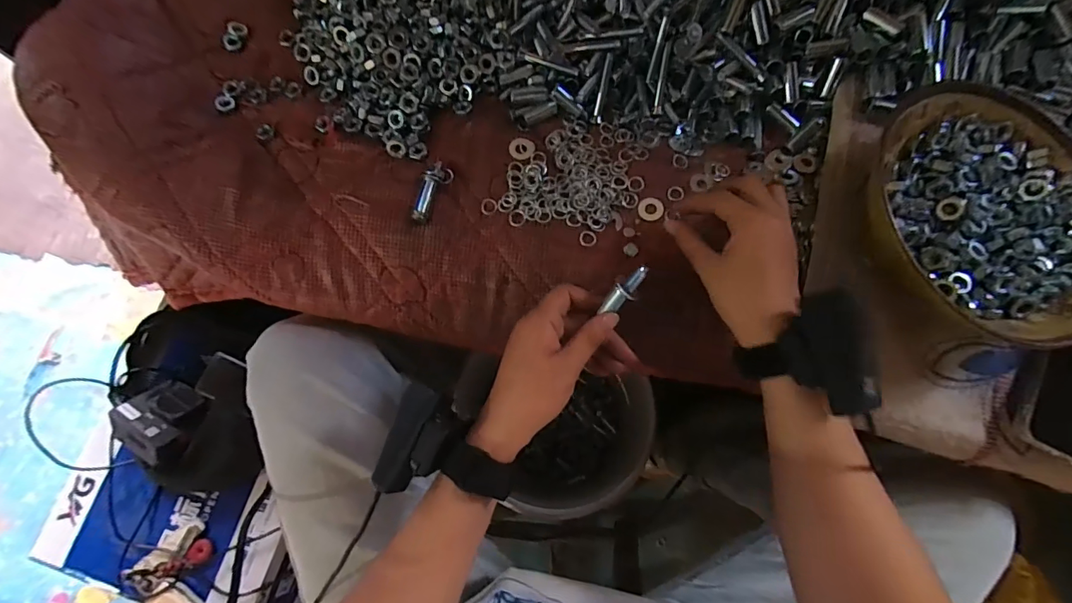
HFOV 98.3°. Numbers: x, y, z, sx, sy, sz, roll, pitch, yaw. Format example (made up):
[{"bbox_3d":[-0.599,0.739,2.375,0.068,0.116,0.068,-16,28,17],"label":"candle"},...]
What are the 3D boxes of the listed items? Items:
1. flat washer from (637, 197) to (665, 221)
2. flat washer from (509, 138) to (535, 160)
[{"bbox_3d":[0.100,-0.080,0.400,0.021,0.004,0.022,-1,75,2],"label":"flat washer"},{"bbox_3d":[-0.012,-0.137,0.415,0.023,0.004,0.022,-15,75,-2],"label":"flat washer"}]

